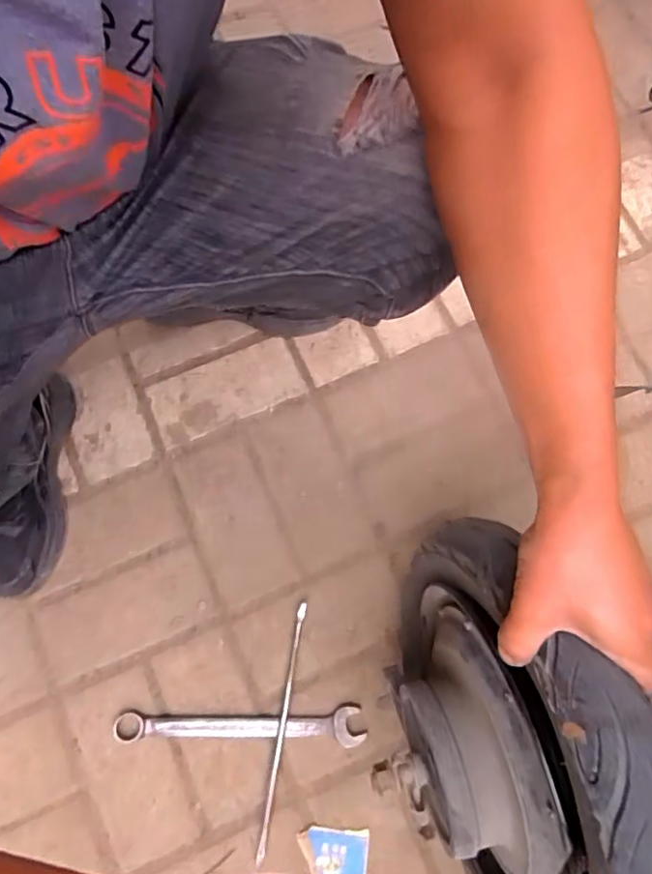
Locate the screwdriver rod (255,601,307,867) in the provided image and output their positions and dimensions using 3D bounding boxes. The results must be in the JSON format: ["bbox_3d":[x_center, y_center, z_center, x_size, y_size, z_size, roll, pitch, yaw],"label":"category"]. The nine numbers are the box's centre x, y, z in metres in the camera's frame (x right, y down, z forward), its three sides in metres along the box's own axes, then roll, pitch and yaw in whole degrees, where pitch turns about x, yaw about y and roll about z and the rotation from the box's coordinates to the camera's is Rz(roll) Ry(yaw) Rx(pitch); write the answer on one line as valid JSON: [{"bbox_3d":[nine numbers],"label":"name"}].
[{"bbox_3d":[-0.047,0.311,0.620,0.009,0.012,0.259,9,74,1],"label":"screwdriver rod"}]

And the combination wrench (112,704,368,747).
[{"bbox_3d":[-0.094,0.316,0.626,0.265,0.010,0.038,-1,75,-2],"label":"combination wrench"}]

